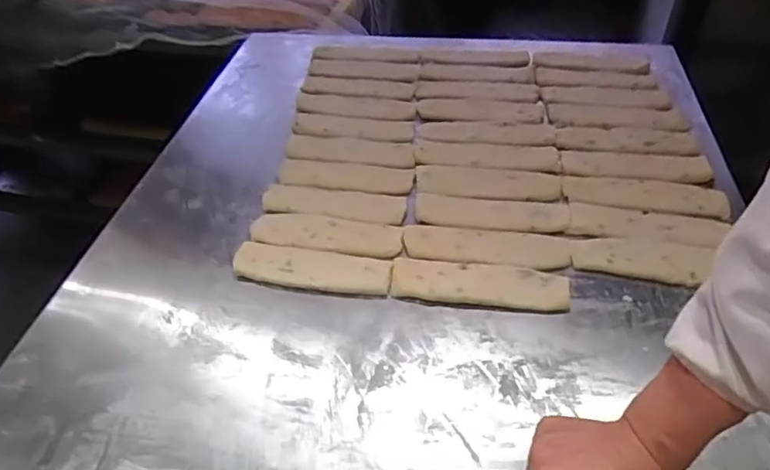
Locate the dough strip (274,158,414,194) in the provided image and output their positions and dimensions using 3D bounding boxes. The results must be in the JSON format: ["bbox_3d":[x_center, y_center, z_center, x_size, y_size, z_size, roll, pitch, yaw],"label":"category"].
[{"bbox_3d":[-0.056,-0.083,0.775,0.188,0.011,0.052,5,45,9],"label":"dough strip"}]

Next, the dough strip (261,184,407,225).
[{"bbox_3d":[-0.068,-0.044,0.734,0.185,0.013,0.060,4,45,8],"label":"dough strip"}]

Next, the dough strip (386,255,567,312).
[{"bbox_3d":[0.105,0.055,0.622,0.193,0.008,0.061,5,45,8],"label":"dough strip"}]

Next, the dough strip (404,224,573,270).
[{"bbox_3d":[0.120,0.014,0.663,0.192,0.004,0.059,3,44,7],"label":"dough strip"}]

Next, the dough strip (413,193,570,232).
[{"bbox_3d":[0.134,-0.029,0.710,0.189,0.004,0.059,4,44,7],"label":"dough strip"}]

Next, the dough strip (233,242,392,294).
[{"bbox_3d":[-0.085,0.039,0.647,0.183,0.009,0.058,5,45,9],"label":"dough strip"}]

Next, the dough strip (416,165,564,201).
[{"bbox_3d":[0.139,-0.072,0.749,0.190,0.006,0.065,2,44,6],"label":"dough strip"}]

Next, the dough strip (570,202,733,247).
[{"bbox_3d":[0.316,-0.014,0.675,0.177,0.008,0.058,8,45,12],"label":"dough strip"}]

